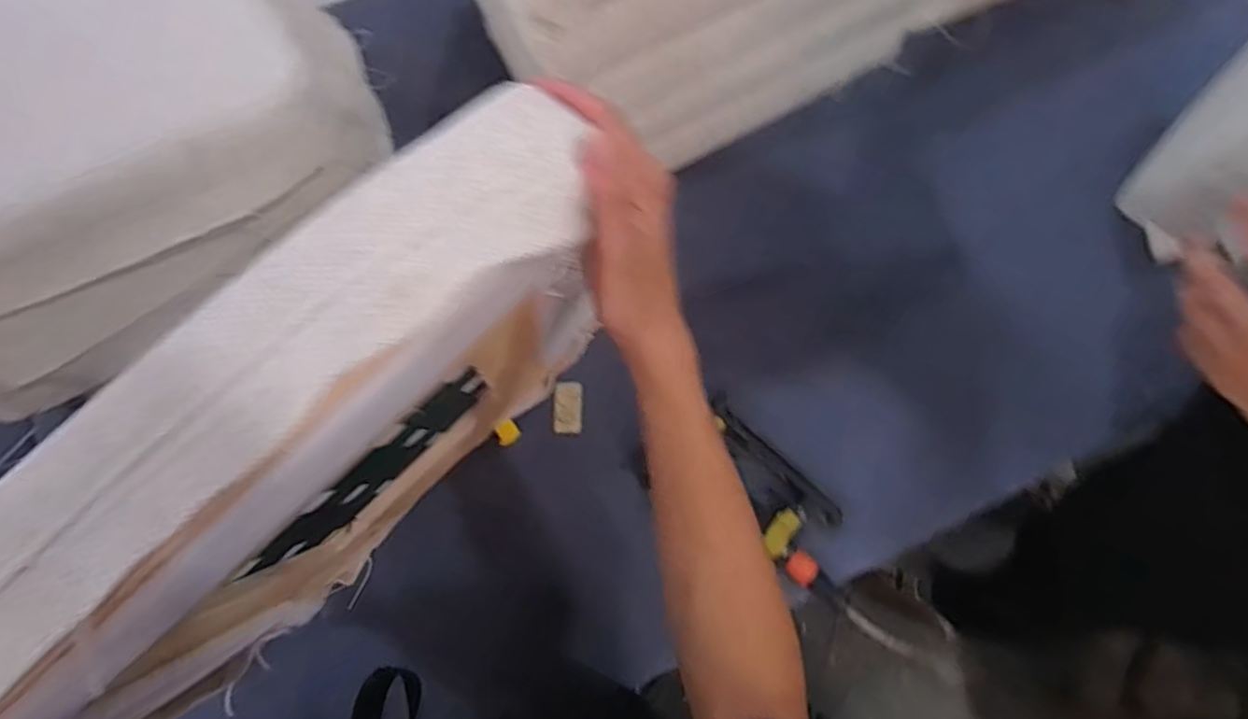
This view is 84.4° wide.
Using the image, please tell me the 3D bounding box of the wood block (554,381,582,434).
[{"bbox_3d":[-0.065,0.057,0.814,0.033,0.004,0.061,3,82,-7],"label":"wood block"}]

